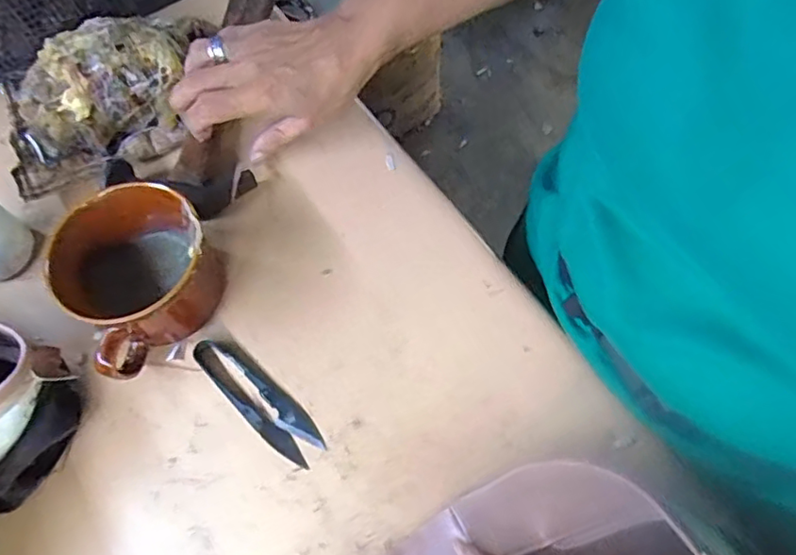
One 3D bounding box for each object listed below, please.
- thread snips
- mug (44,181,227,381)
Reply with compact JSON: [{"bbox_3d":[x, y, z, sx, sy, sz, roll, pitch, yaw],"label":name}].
[{"bbox_3d":[-0.085,0.071,0.356,0.096,0.007,0.027,38,72,19],"label":"thread snips"},{"bbox_3d":[-0.150,-0.001,0.361,0.082,0.067,0.089,-28,66,-10],"label":"mug"}]

